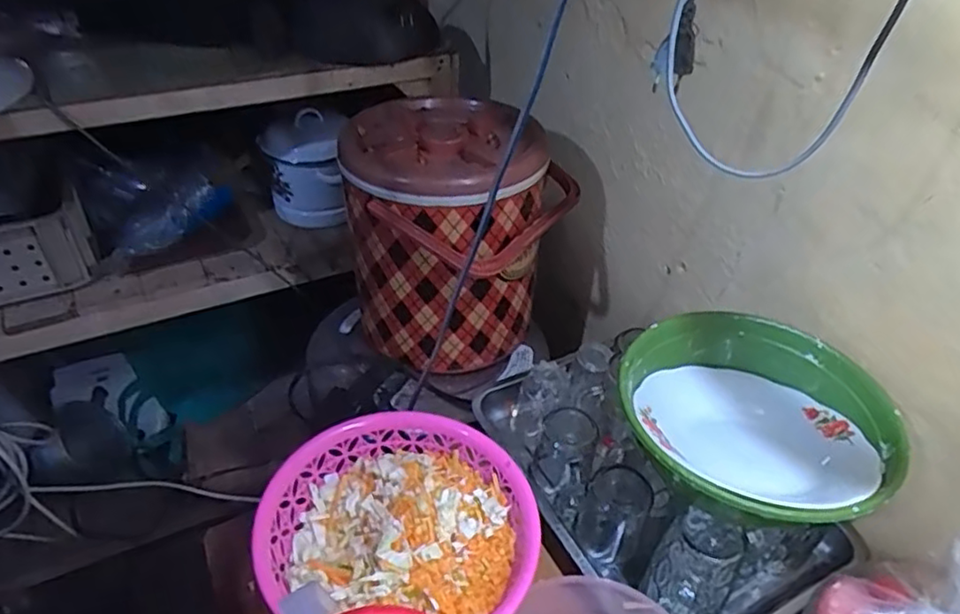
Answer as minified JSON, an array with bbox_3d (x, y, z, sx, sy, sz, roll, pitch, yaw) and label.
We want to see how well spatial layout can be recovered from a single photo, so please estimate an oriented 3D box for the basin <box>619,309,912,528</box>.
[{"bbox_3d":[0.248,0.103,0.599,0.228,0.060,0.235,2,40,-2],"label":"basin"}]

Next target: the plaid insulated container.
[{"bbox_3d":[-0.041,-0.099,0.919,0.273,0.305,0.288,2,40,-3],"label":"plaid insulated container"}]

